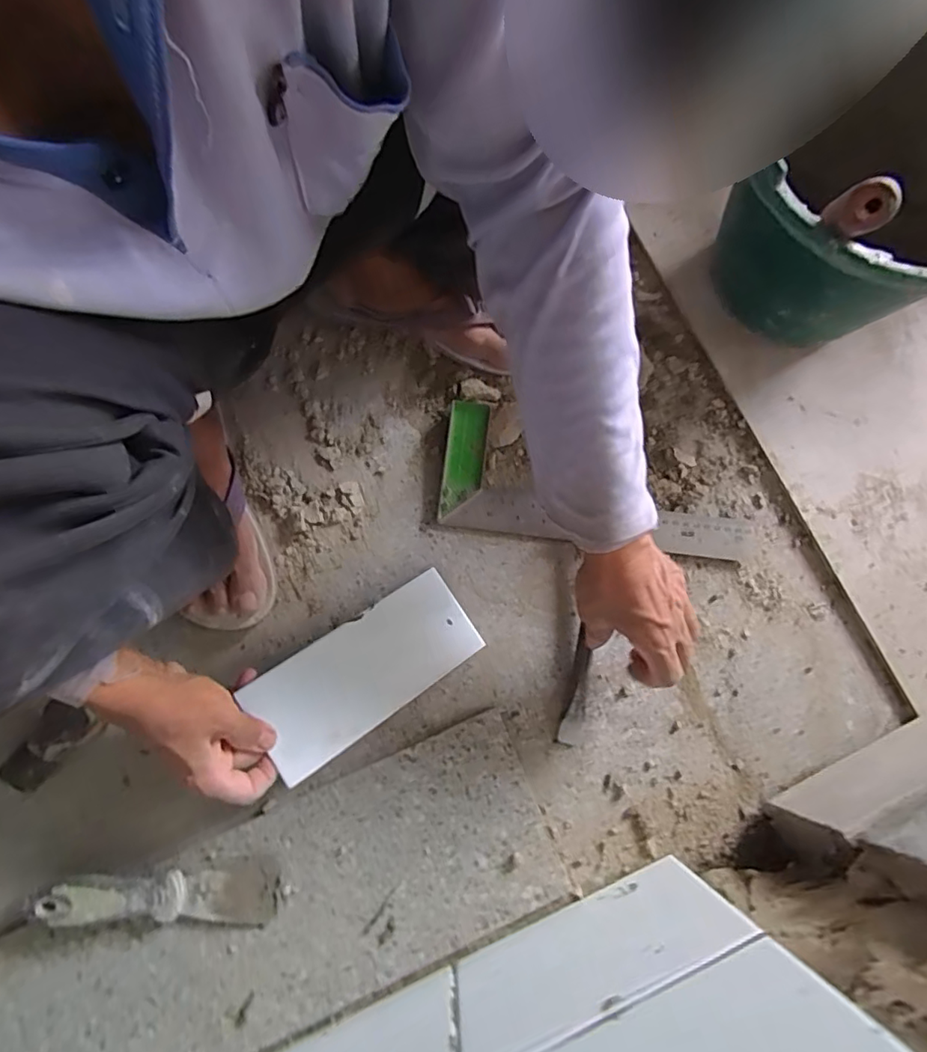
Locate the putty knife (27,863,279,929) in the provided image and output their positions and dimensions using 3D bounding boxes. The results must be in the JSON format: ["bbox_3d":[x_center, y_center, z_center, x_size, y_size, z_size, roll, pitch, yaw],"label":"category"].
[{"bbox_3d":[-0.234,0.287,0.424,0.171,0.018,0.039,7,76,-14],"label":"putty knife"}]

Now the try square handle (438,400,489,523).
[{"bbox_3d":[0.001,-0.065,0.545,0.037,0.019,0.119,7,77,1],"label":"try square handle"}]

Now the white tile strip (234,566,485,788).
[{"bbox_3d":[-0.080,0.121,0.470,0.190,0.009,0.086,-32,84,-21],"label":"white tile strip"}]

